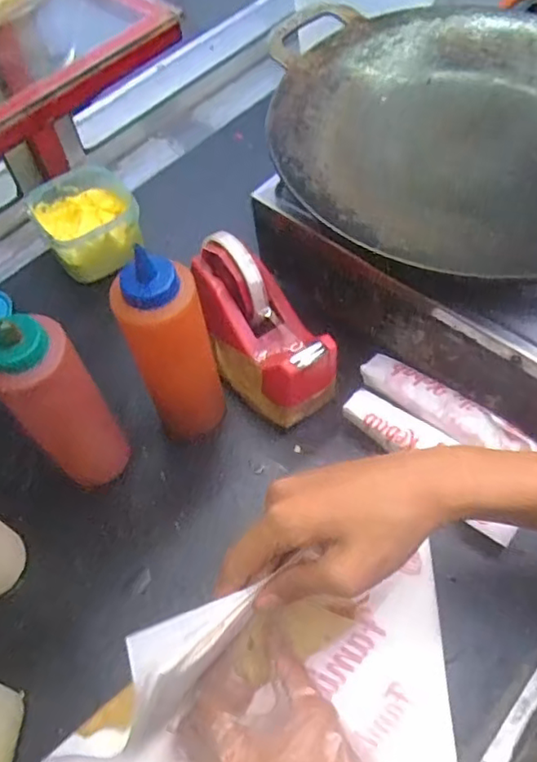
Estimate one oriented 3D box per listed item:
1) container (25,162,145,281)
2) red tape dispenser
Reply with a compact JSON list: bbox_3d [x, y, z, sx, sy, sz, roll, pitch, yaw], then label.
[{"bbox_3d":[-0.194,-0.168,0.662,0.102,0.068,0.117,-26,60,-13],"label":"container"},{"bbox_3d":[-0.008,-0.041,0.533,0.072,0.120,0.153,-34,62,-17],"label":"red tape dispenser"}]

